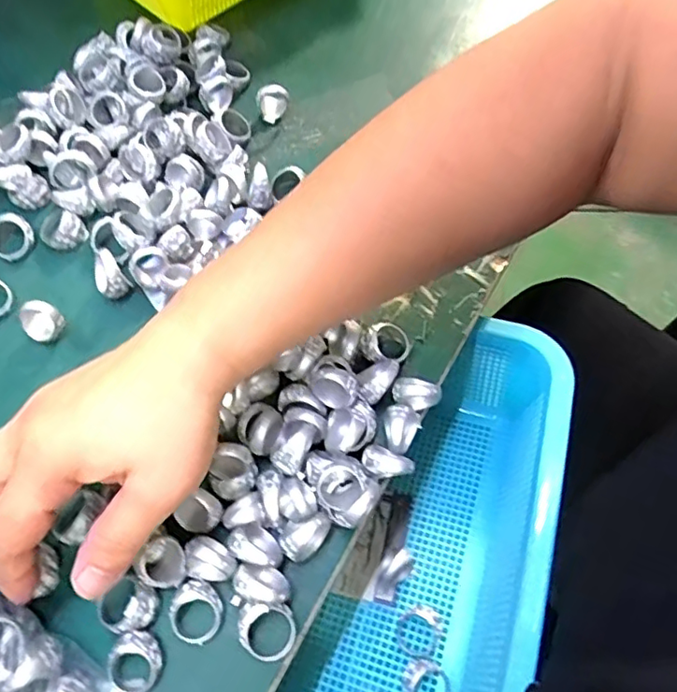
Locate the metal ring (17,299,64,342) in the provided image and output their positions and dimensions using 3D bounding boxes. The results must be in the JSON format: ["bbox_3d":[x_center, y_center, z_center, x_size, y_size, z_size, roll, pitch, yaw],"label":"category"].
[{"bbox_3d":[-0.161,-0.013,0.317,0.019,0.026,0.014,-39,71,-19],"label":"metal ring"}]

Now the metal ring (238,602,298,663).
[{"bbox_3d":[-0.031,0.124,0.256,0.023,0.007,0.028,-35,102,-11],"label":"metal ring"}]

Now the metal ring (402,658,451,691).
[{"bbox_3d":[0.049,0.187,0.321,0.023,0.008,0.026,-34,69,-18],"label":"metal ring"}]

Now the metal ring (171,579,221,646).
[{"bbox_3d":[-0.063,0.118,0.259,0.023,0.013,0.024,1,63,-2],"label":"metal ring"}]

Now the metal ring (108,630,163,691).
[{"bbox_3d":[-0.086,0.136,0.250,0.021,0.016,0.023,1,63,-2],"label":"metal ring"}]

